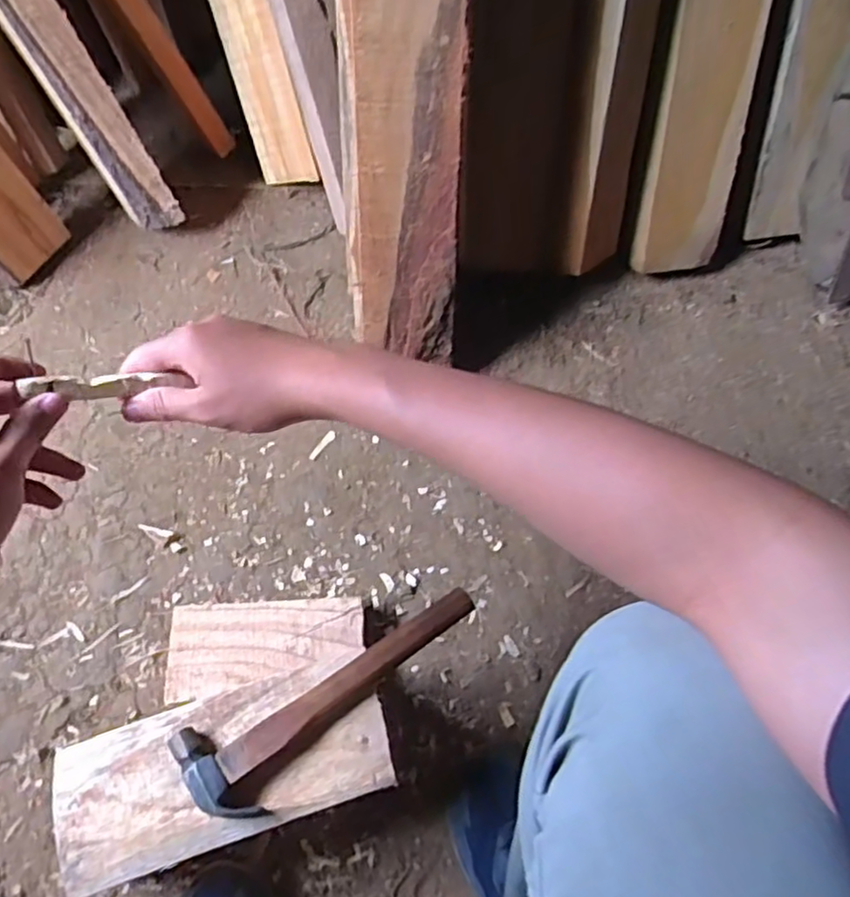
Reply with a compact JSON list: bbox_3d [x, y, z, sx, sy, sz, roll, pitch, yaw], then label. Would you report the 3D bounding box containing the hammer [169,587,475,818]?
[{"bbox_3d":[-0.070,0.213,0.572,0.273,0.022,0.081,-26,64,-18],"label":"hammer"}]

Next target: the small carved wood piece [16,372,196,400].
[{"bbox_3d":[-0.200,-0.038,0.418,0.090,0.011,0.013,-6,57,-32],"label":"small carved wood piece"}]

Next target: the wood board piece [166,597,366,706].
[{"bbox_3d":[-0.162,0.206,0.701,0.195,0.038,0.087,-6,59,-7],"label":"wood board piece"}]

